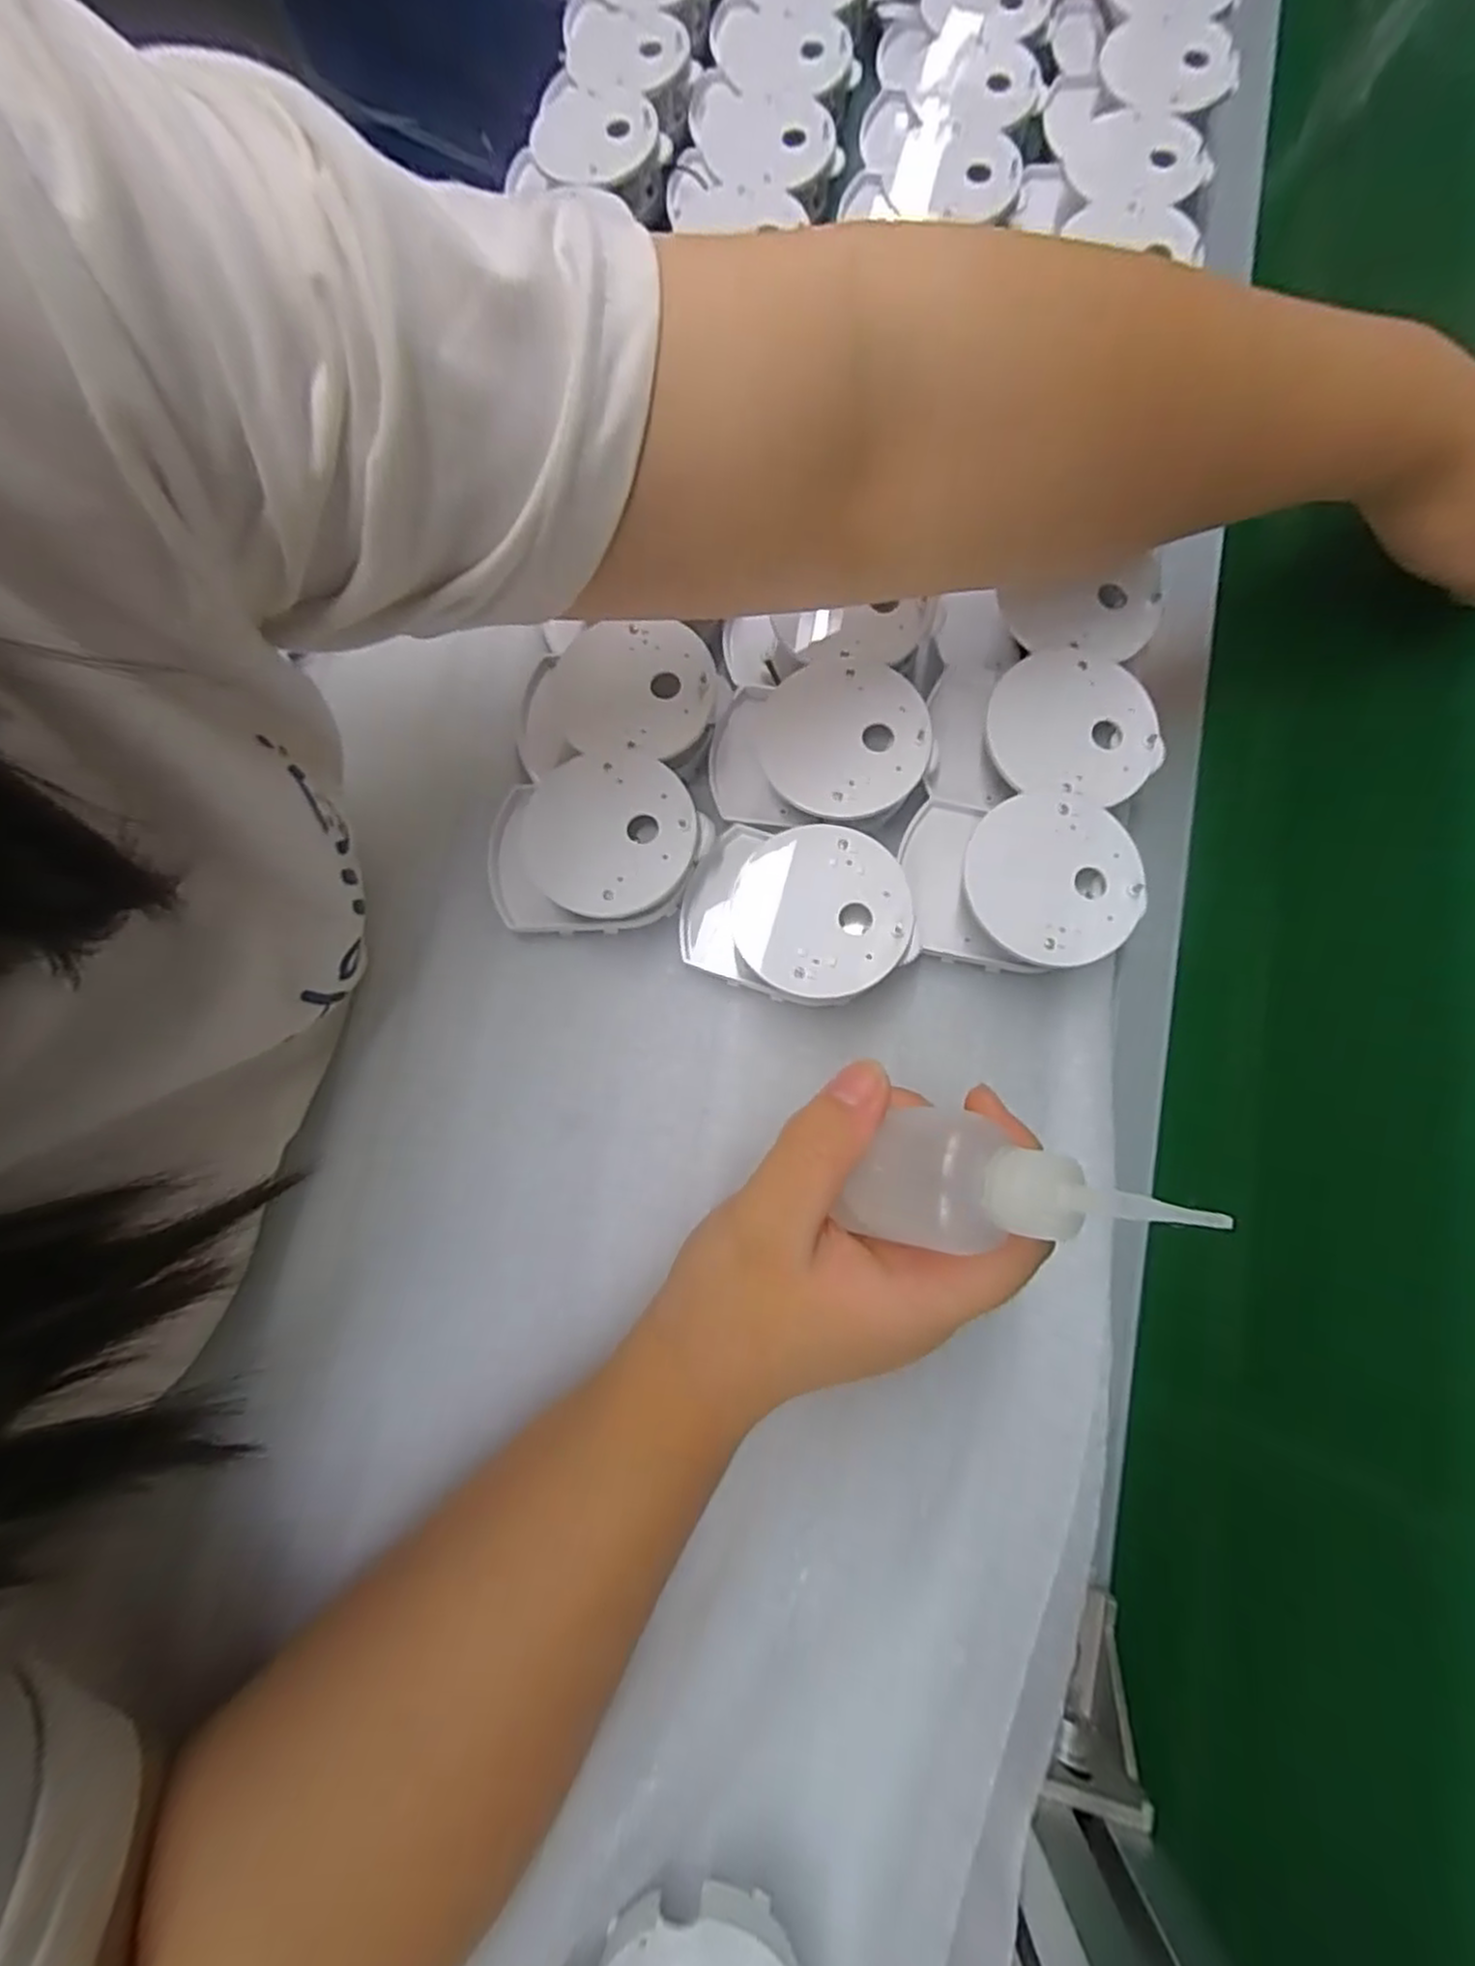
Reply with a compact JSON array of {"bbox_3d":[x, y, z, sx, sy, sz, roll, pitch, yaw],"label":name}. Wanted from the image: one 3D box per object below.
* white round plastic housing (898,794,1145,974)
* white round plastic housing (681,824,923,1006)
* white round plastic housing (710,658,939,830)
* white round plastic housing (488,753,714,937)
[{"bbox_3d":[0.104,-0.036,0.277,0.080,0.033,0.062,11,77,5],"label":"white round plastic housing"},{"bbox_3d":[0.022,-0.026,0.278,0.084,0.032,0.061,16,77,6],"label":"white round plastic housing"},{"bbox_3d":[0.030,-0.090,0.286,0.081,0.022,0.063,8,77,4],"label":"white round plastic housing"},{"bbox_3d":[-0.054,-0.052,0.288,0.083,0.033,0.061,0,76,2],"label":"white round plastic housing"}]

